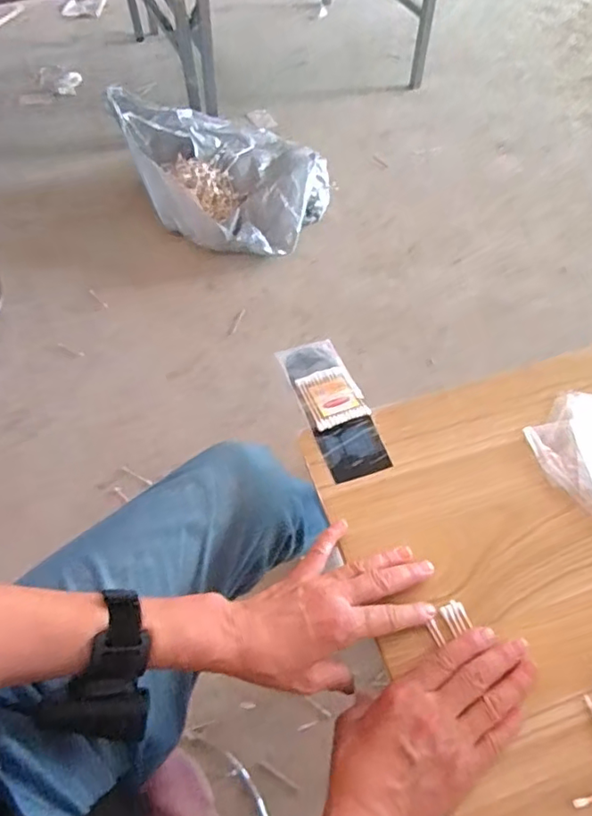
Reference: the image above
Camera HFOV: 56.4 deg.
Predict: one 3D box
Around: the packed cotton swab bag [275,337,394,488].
[{"bbox_3d":[0.037,-0.004,0.584,0.065,0.023,0.180,-16,58,-9],"label":"packed cotton swab bag"}]

